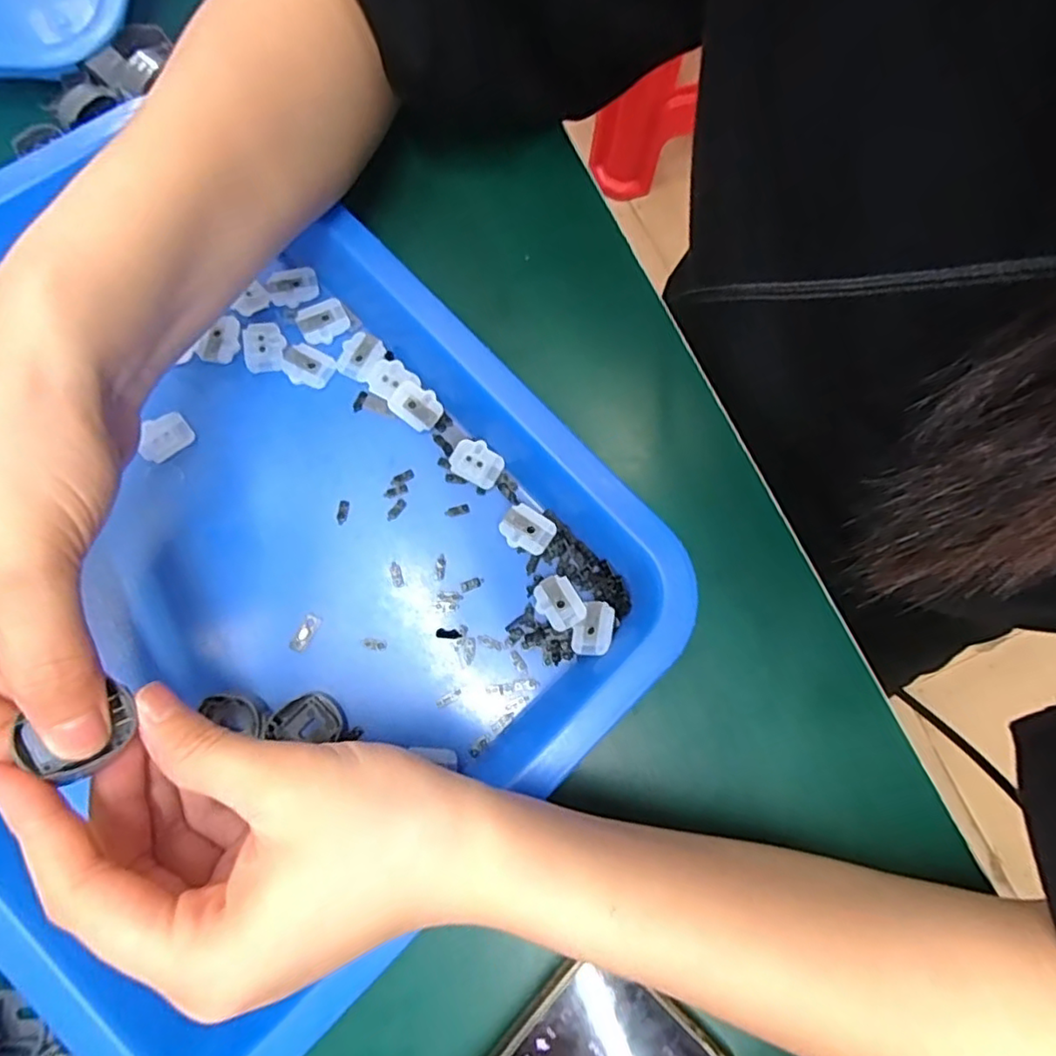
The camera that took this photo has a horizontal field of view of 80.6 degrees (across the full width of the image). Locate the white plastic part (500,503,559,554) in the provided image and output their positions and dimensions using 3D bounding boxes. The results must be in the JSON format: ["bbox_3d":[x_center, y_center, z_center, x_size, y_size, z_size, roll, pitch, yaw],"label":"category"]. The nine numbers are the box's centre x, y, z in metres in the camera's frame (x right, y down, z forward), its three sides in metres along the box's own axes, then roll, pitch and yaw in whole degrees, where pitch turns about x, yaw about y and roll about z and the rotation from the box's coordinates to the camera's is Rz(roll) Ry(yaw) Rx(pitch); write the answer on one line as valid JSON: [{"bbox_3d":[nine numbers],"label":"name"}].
[{"bbox_3d":[0.000,0.001,0.259,0.021,0.007,0.017,32,79,6],"label":"white plastic part"}]

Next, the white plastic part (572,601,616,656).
[{"bbox_3d":[0.027,0.040,0.248,0.016,0.005,0.022,7,72,26],"label":"white plastic part"}]

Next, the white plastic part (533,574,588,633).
[{"bbox_3d":[0.012,0.030,0.254,0.017,0.007,0.022,-33,80,-7],"label":"white plastic part"}]

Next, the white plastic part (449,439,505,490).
[{"bbox_3d":[-0.022,-0.028,0.264,0.022,0.006,0.017,30,79,6],"label":"white plastic part"}]

